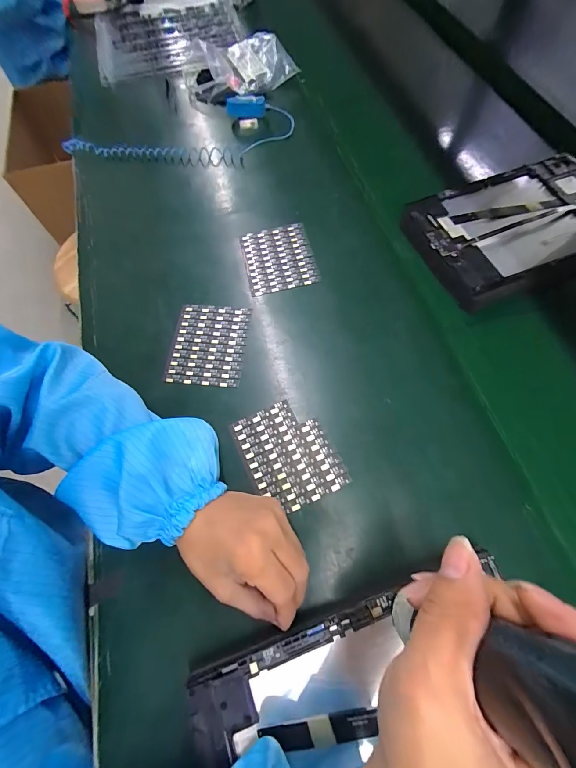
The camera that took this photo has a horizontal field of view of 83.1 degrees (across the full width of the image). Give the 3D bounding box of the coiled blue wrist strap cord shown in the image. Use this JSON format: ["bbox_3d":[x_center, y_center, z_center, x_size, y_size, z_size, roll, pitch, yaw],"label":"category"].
[{"bbox_3d":[-0.165,-0.407,0.506,0.335,0.031,0.146,11,68,7],"label":"coiled blue wrist strap cord"}]

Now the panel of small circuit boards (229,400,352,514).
[{"bbox_3d":[0.000,0.065,0.309,0.077,0.004,0.098,-27,68,-9],"label":"panel of small circuit boards"}]

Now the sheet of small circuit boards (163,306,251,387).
[{"bbox_3d":[-0.087,-0.045,0.359,0.081,0.004,0.096,5,67,4],"label":"sheet of small circuit boards"}]

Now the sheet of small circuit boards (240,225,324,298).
[{"bbox_3d":[-0.012,-0.157,0.405,0.084,0.006,0.098,-13,67,-3],"label":"sheet of small circuit boards"}]

